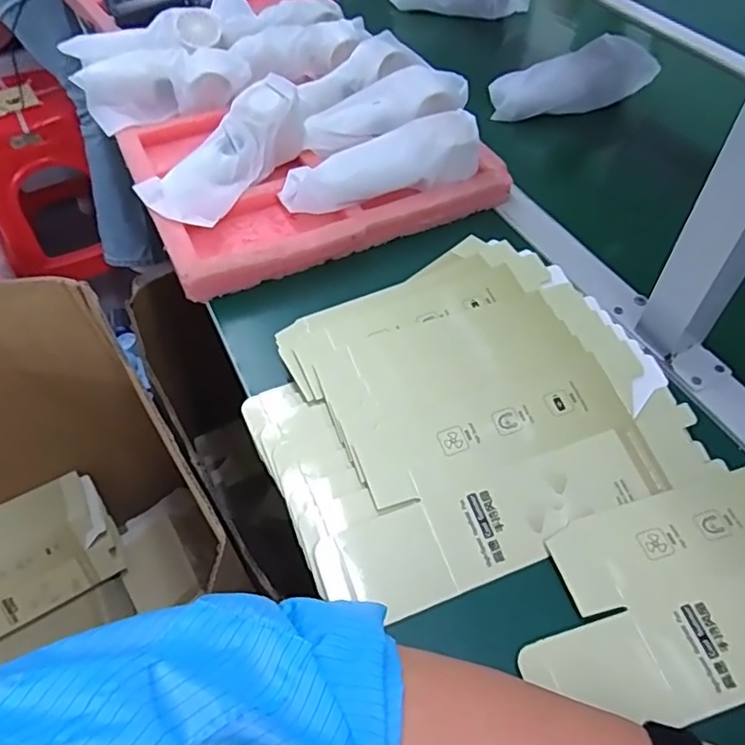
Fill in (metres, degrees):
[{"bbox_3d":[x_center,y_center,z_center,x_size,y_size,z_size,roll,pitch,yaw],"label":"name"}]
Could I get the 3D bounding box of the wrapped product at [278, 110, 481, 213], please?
[{"bbox_3d":[0.011,-0.190,0.539,0.187,0.048,0.053,-21,54,-15],"label":"wrapped product"}]

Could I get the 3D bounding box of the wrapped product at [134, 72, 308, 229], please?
[{"bbox_3d":[-0.136,-0.207,0.558,0.076,0.051,0.176,35,74,25],"label":"wrapped product"}]

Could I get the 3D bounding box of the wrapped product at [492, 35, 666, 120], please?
[{"bbox_3d":[0.243,-0.353,0.695,0.197,0.066,0.052,-8,52,-5],"label":"wrapped product"}]

